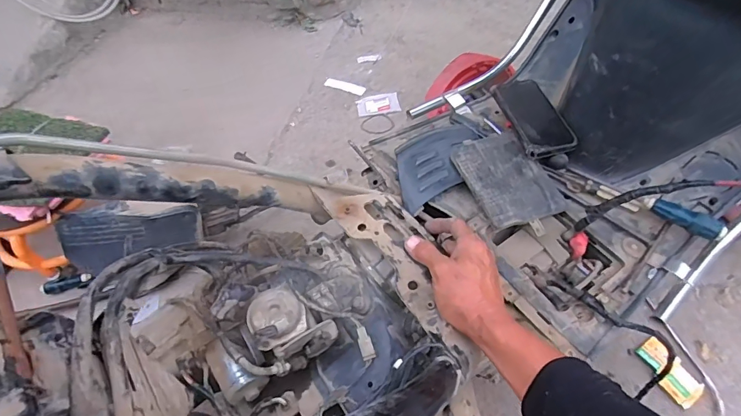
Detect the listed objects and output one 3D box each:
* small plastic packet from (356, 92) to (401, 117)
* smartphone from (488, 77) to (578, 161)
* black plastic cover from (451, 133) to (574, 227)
[{"bbox_3d":[0.021,-0.290,1.218,0.117,0.005,0.068,-8,64,-1],"label":"small plastic packet"},{"bbox_3d":[0.259,-0.149,0.697,0.083,0.017,0.171,-11,53,-5],"label":"smartphone"},{"bbox_3d":[0.207,-0.048,0.657,0.130,0.013,0.155,-18,65,-17],"label":"black plastic cover"}]

